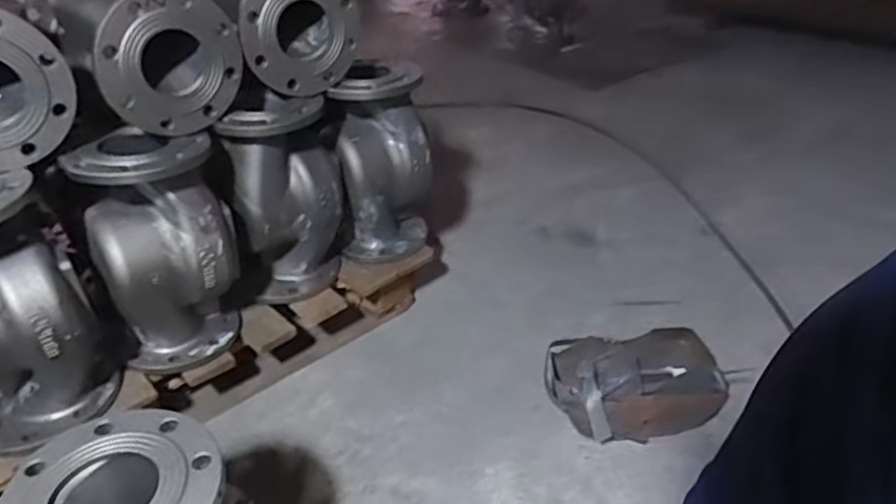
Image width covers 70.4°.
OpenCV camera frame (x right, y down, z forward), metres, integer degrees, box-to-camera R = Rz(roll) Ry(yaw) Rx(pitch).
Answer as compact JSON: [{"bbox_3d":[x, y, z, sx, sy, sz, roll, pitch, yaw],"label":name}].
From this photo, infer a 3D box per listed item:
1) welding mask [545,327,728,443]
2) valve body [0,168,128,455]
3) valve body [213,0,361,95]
[{"bbox_3d":[0.327,0.242,1.140,0.288,0.126,0.190,-5,34,-5],"label":"welding mask"},{"bbox_3d":[-0.630,0.081,0.912,0.233,0.373,0.199,-27,42,-33],"label":"valve body"},{"bbox_3d":[-0.355,-0.470,1.235,0.222,0.206,0.434,-20,39,-26],"label":"valve body"}]

